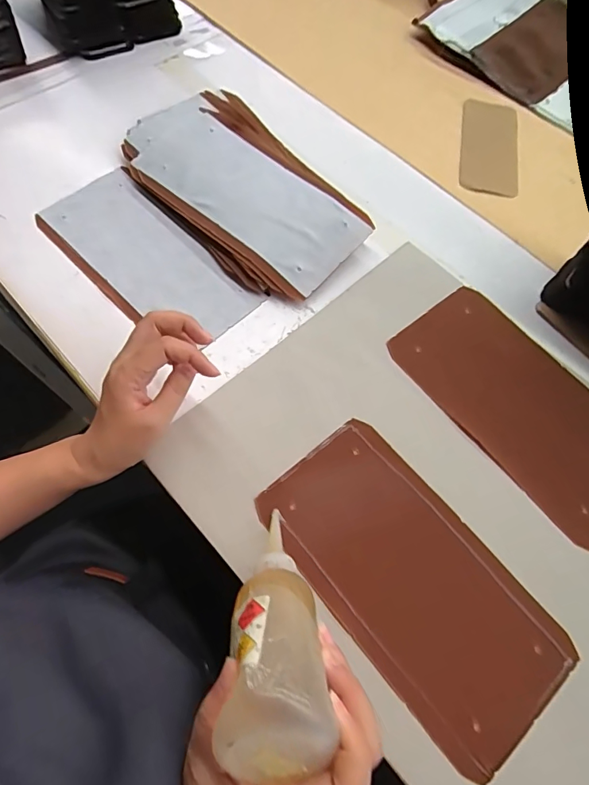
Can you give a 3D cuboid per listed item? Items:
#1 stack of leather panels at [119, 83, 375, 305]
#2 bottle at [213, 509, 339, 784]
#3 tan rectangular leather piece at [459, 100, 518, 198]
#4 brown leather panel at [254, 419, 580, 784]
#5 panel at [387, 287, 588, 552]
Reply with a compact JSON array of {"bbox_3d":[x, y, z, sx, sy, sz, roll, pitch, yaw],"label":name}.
[{"bbox_3d":[-0.056,-0.236,0.507,0.169,0.032,0.299,-39,74,-17],"label":"stack of leather panels"},{"bbox_3d":[-0.011,0.137,0.274,0.051,0.047,0.143,0,28,-3],"label":"bottle"},{"bbox_3d":[0.246,-0.313,0.567,0.071,0.008,0.158,11,67,2],"label":"tan rectangular leather piece"},{"bbox_3d":[0.093,0.149,0.363,0.128,0.007,0.251,-37,73,-17],"label":"brown leather panel"},{"bbox_3d":[0.217,0.009,0.428,0.131,0.006,0.249,-35,73,-16],"label":"panel"}]

